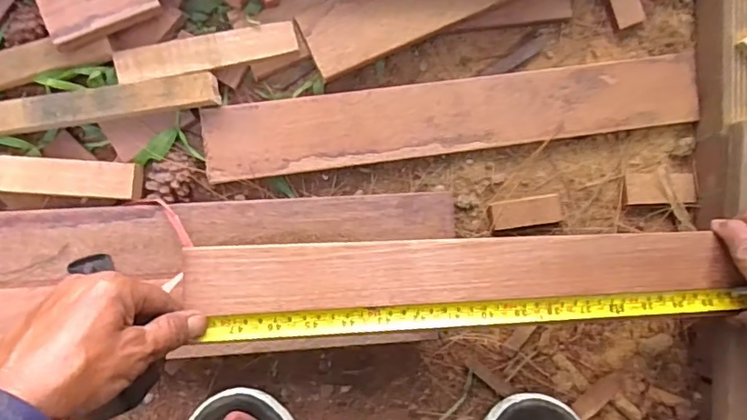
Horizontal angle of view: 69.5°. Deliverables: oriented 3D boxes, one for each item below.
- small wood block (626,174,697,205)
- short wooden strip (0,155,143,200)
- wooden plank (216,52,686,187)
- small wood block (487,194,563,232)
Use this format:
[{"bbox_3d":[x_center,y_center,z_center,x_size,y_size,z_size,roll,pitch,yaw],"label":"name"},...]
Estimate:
[{"bbox_3d":[0.267,-0.019,0.500,0.066,0.014,0.028,0,85,-4],"label":"small wood block"},{"bbox_3d":[-0.293,-0.029,0.456,0.191,0.023,0.030,4,85,-3],"label":"short wooden strip"},{"bbox_3d":[0.077,-0.084,0.488,0.443,0.022,0.062,-8,86,-4],"label":"wooden plank"},{"bbox_3d":[0.139,0.002,0.492,0.069,0.009,0.026,-8,86,-4],"label":"small wood block"}]

